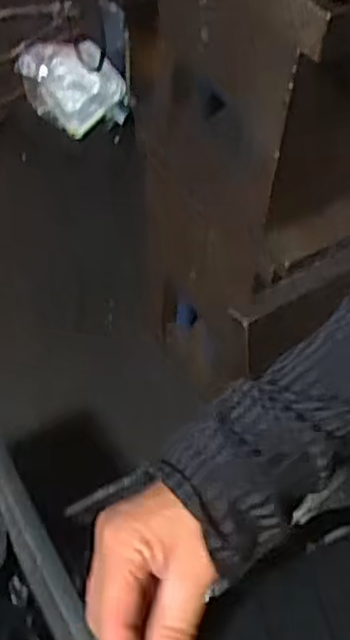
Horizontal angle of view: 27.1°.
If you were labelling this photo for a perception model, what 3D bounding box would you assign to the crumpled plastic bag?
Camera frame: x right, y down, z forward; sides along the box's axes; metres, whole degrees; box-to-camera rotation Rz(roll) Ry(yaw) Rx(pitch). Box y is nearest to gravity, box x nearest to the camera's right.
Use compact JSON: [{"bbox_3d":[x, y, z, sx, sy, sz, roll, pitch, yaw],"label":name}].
[{"bbox_3d":[-0.161,-0.377,1.175,0.164,0.114,0.111,19,55,13],"label":"crumpled plastic bag"}]

